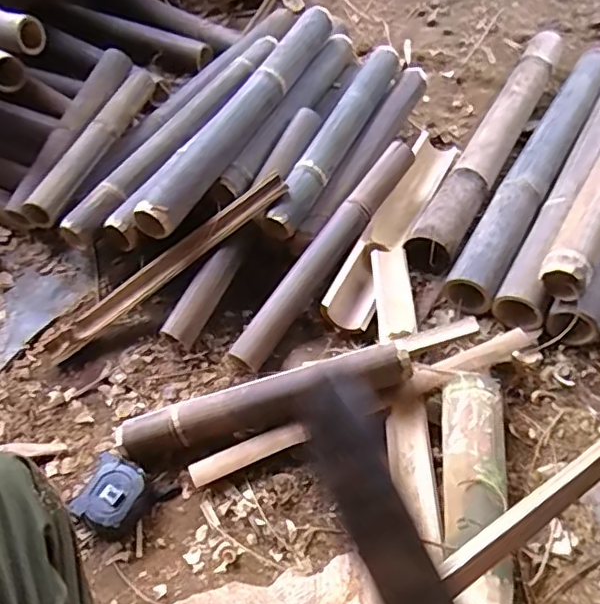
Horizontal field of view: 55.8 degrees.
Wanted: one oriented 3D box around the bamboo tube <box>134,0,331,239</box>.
[{"bbox_3d":[-0.095,-0.343,0.992,0.072,0.054,0.608,20,57,19],"label":"bamboo tube"}]

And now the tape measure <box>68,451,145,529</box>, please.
[{"bbox_3d":[-0.236,0.241,0.714,0.076,0.041,0.082,17,56,17],"label":"tape measure"}]

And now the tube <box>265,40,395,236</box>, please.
[{"bbox_3d":[0.072,-0.304,1.014,0.057,0.060,0.498,19,57,18],"label":"tube"}]

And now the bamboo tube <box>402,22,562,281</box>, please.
[{"bbox_3d":[0.376,-0.318,1.071,0.081,0.072,0.722,23,58,21],"label":"bamboo tube"}]

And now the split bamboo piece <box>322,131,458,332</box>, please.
[{"bbox_3d":[0.167,-0.143,0.974,0.073,0.056,0.484,19,57,18],"label":"split bamboo piece"}]

